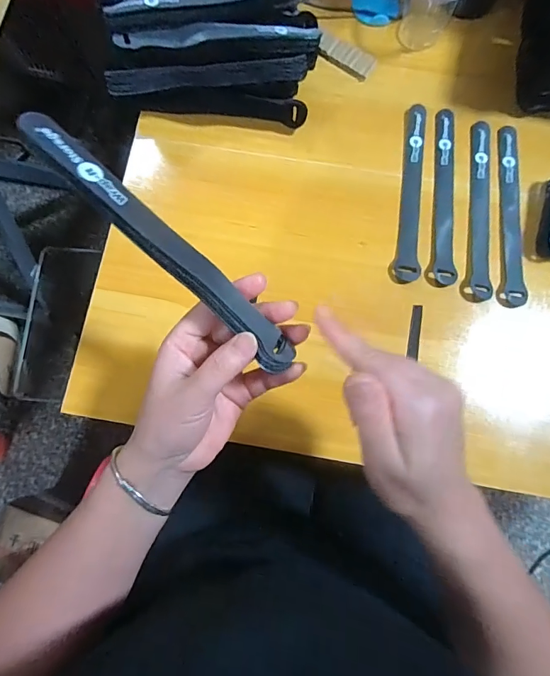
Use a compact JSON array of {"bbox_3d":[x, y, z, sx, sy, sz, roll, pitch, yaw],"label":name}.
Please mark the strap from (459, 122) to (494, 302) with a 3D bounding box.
[{"bbox_3d":[0.210,-0.135,0.418,0.028,0.007,0.203,8,77,0],"label":"strap"}]

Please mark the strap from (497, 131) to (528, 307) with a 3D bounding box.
[{"bbox_3d":[0.244,-0.129,0.417,0.027,0.004,0.201,8,77,0],"label":"strap"}]

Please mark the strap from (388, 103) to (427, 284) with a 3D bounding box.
[{"bbox_3d":[0.140,-0.154,0.420,0.026,0.005,0.204,8,77,0],"label":"strap"}]

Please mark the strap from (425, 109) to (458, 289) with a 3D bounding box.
[{"bbox_3d":[0.176,-0.151,0.421,0.027,0.004,0.205,8,77,0],"label":"strap"}]

